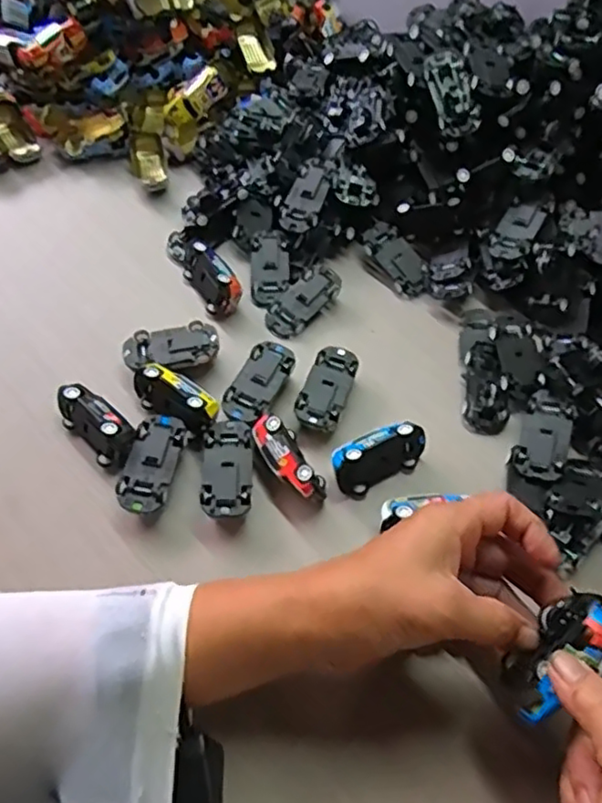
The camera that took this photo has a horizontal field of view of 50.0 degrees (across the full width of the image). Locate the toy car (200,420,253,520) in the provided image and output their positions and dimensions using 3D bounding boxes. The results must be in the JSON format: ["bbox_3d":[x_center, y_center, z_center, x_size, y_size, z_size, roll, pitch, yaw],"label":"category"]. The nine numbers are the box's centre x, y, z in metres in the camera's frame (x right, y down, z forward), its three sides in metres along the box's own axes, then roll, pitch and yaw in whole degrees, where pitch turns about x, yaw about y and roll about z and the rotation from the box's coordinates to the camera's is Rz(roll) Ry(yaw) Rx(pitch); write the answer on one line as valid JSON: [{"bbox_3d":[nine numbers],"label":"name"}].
[{"bbox_3d":[-0.043,0.042,0.389,0.028,0.022,0.060,0,58,-3],"label":"toy car"}]

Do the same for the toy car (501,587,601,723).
[{"bbox_3d":[0.121,0.116,0.296,0.029,0.041,0.062,37,70,19],"label":"toy car"}]

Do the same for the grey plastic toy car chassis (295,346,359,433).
[{"bbox_3d":[0.018,-0.006,0.433,0.029,0.025,0.062,18,59,8],"label":"grey plastic toy car chassis"}]

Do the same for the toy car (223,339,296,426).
[{"bbox_3d":[-0.026,-0.011,0.427,0.029,0.021,0.065,21,59,10],"label":"toy car"}]

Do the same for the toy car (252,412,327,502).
[{"bbox_3d":[-0.007,0.035,0.392,0.026,0.028,0.057,-25,62,-17],"label":"toy car"}]

